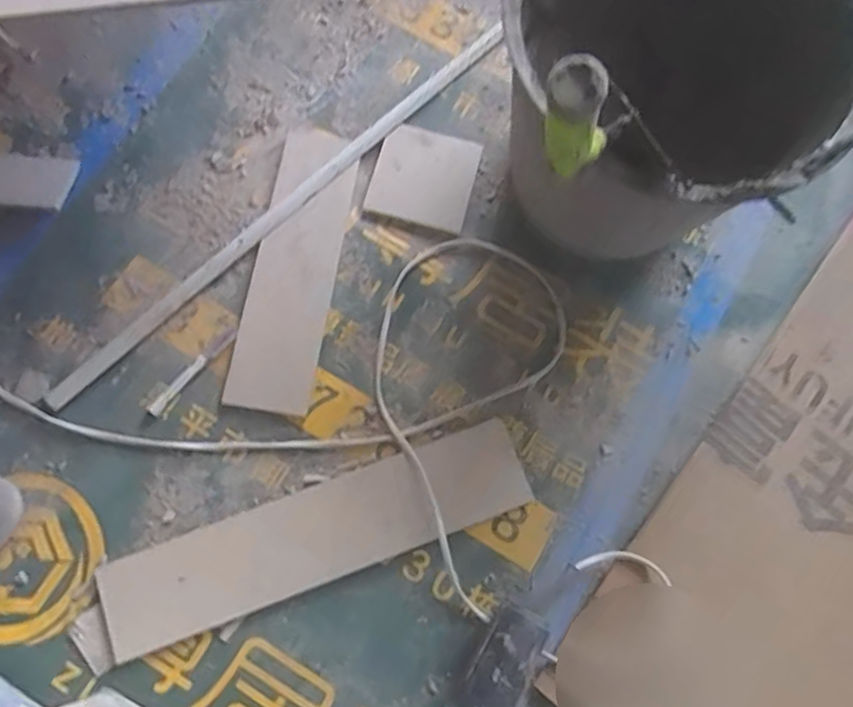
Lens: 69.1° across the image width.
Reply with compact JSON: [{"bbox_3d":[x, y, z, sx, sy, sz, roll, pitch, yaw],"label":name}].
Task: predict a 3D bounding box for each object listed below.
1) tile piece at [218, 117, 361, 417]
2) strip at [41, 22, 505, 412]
[{"bbox_3d":[-0.149,-0.103,0.711,0.094,0.011,0.338,10,76,2],"label":"tile piece"},{"bbox_3d":[-0.157,-0.177,0.723,0.678,0.013,0.027,-43,80,-10],"label":"strip"}]

